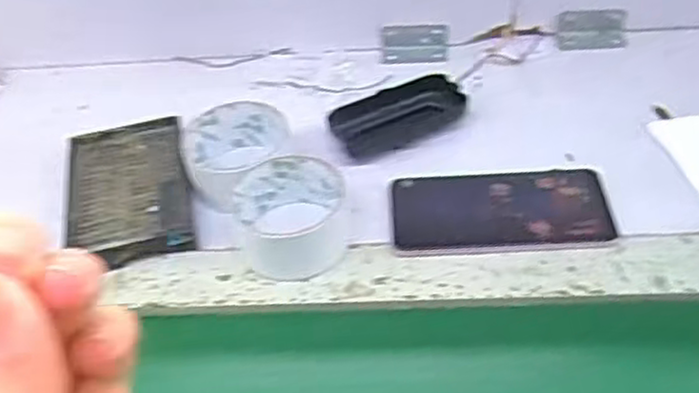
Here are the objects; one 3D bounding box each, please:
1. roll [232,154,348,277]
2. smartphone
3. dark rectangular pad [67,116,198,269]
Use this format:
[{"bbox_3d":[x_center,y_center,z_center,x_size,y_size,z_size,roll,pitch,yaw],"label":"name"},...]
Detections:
[{"bbox_3d":[-0.040,0.012,0.520,0.078,0.036,0.082,-3,46,3],"label":"roll"},{"bbox_3d":[0.108,0.006,0.531,0.151,0.010,0.076,-2,47,4],"label":"smartphone"},{"bbox_3d":[-0.169,-0.006,0.567,0.089,0.026,0.138,-12,47,-6],"label":"dark rectangular pad"}]

